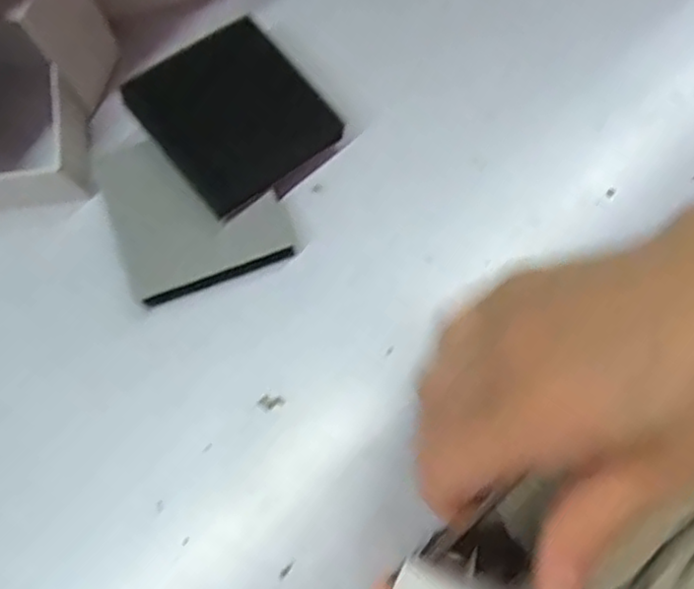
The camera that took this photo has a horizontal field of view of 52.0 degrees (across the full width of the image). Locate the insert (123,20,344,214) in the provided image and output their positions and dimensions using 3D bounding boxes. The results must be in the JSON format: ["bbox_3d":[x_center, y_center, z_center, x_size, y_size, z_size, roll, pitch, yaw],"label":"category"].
[{"bbox_3d":[-0.045,-0.074,0.285,0.064,0.009,0.065,-39,84,-12],"label":"insert"}]

